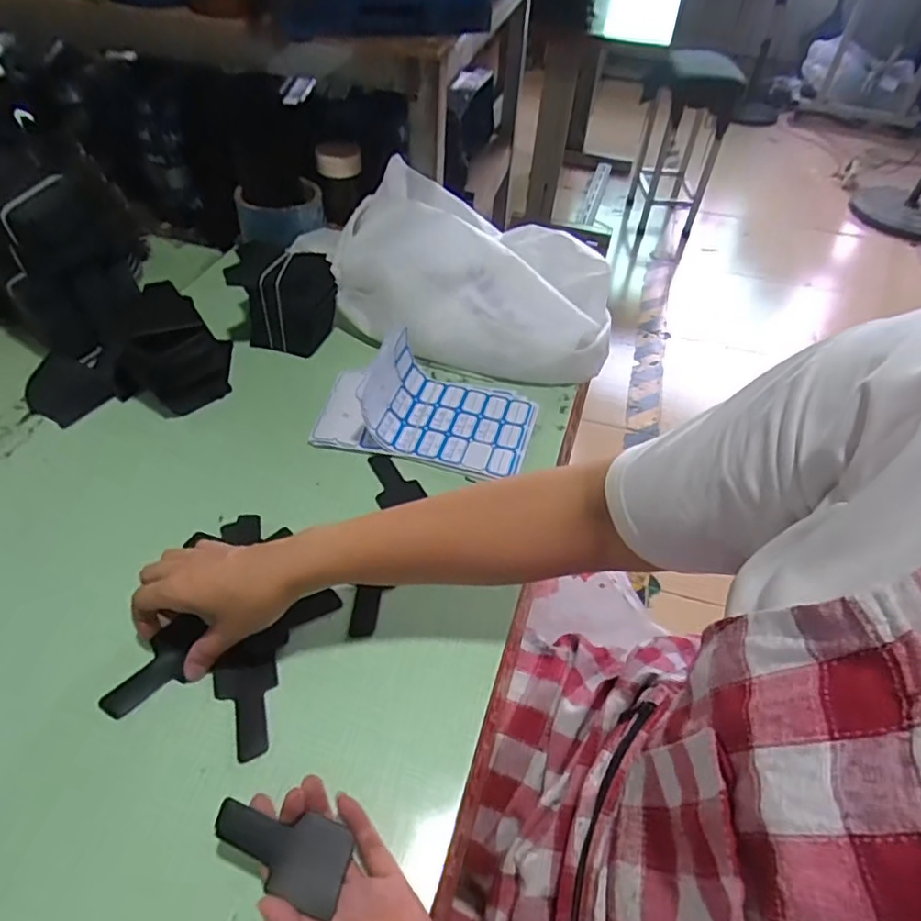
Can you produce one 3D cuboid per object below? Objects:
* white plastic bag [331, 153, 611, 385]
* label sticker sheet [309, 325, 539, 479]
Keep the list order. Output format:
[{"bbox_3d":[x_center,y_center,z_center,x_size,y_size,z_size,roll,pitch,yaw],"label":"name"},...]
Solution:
[{"bbox_3d":[0.018,-0.230,0.720,0.330,0.132,0.211,12,47,7],"label":"white plastic bag"},{"bbox_3d":[-0.033,-0.064,0.627,0.218,0.062,0.135,11,47,6],"label":"label sticker sheet"}]

